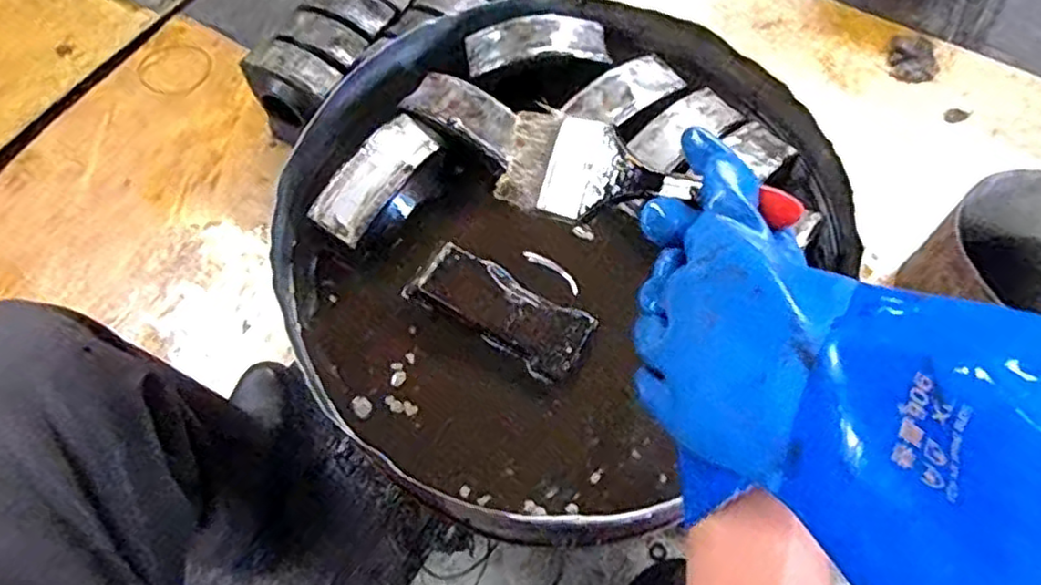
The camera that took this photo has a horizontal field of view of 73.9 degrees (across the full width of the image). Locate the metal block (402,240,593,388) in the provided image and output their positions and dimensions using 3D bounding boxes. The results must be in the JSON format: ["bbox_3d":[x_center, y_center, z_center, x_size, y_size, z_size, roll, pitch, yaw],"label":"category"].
[{"bbox_3d":[-0.023,0.017,0.689,0.184,0.032,0.077,27,69,12],"label":"metal block"}]

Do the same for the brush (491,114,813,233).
[{"bbox_3d":[0.080,-0.066,0.469,0.195,0.018,0.069,23,93,17],"label":"brush"}]

